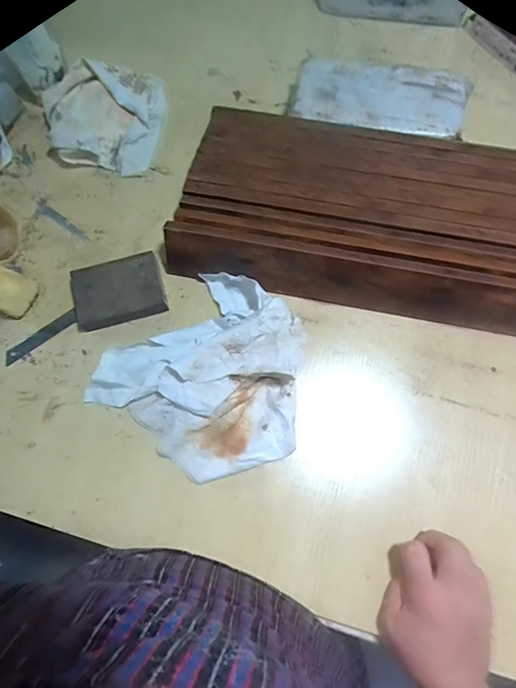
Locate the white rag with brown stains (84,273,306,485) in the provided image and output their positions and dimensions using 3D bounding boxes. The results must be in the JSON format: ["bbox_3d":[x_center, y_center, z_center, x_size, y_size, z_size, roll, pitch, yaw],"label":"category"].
[{"bbox_3d":[-0.044,0.031,0.440,0.204,0.041,0.198,38,78,12],"label":"white rag with brown stains"}]

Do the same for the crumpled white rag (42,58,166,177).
[{"bbox_3d":[-0.200,-0.292,0.536,0.139,0.061,0.130,6,74,4],"label":"crumpled white rag"}]

